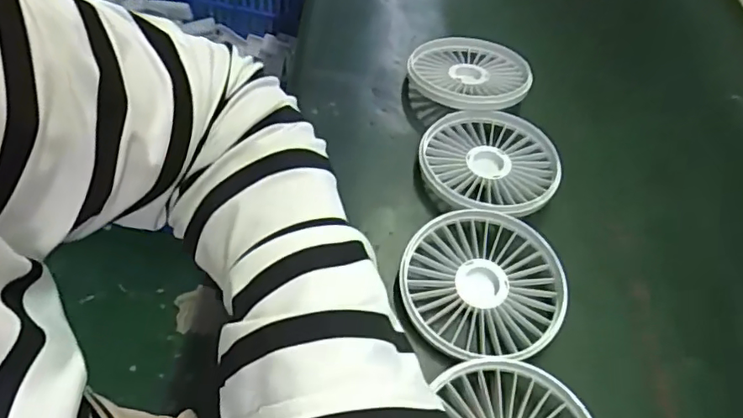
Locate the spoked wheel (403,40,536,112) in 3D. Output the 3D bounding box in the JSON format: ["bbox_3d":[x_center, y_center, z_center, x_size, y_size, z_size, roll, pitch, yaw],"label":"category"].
[{"bbox_3d":[0.073,-0.103,0.413,0.088,0.020,0.085,5,53,-6],"label":"spoked wheel"}]

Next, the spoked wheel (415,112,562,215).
[{"bbox_3d":[0.076,-0.027,0.364,0.086,0.025,0.087,6,53,-6],"label":"spoked wheel"}]

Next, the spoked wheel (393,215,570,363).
[{"bbox_3d":[0.061,0.040,0.304,0.086,0.013,0.087,5,53,-6],"label":"spoked wheel"}]

